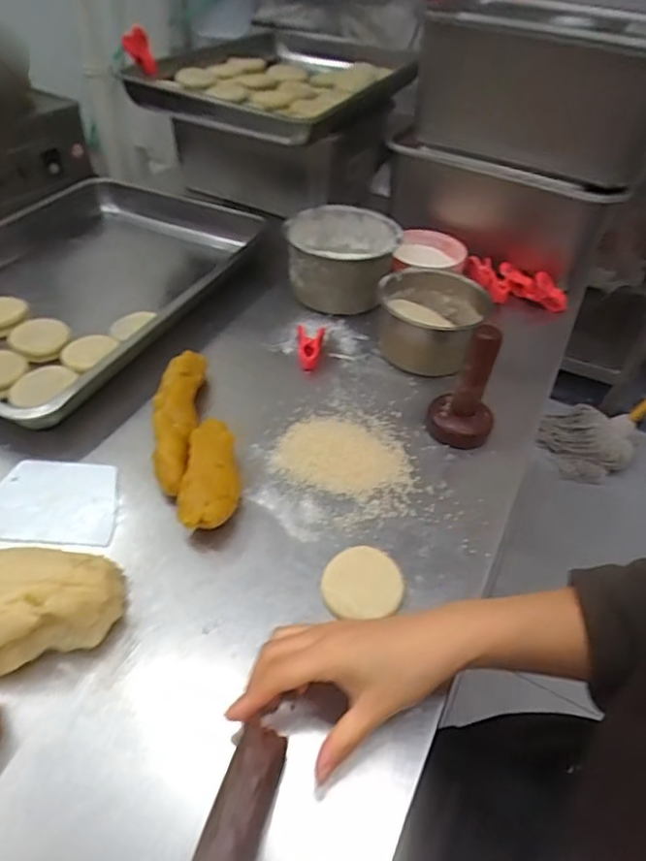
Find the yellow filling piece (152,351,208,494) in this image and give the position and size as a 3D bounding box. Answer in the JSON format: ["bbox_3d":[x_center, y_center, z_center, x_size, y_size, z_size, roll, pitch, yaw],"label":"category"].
[{"bbox_3d":[-0.147,-0.015,0.553,0.042,0.036,0.183,-1,45,-5],"label":"yellow filling piece"}]

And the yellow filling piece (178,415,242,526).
[{"bbox_3d":[-0.098,0.042,0.499,0.051,0.046,0.117,2,45,-2],"label":"yellow filling piece"}]

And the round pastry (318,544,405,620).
[{"bbox_3d":[0.032,0.122,0.450,0.063,0.018,0.062,2,45,-2],"label":"round pastry"}]

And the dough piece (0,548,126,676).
[{"bbox_3d":[-0.236,0.124,0.402,0.164,0.051,0.091,-11,47,-15],"label":"dough piece"}]

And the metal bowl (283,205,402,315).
[{"bbox_3d":[0.021,-0.232,0.751,0.143,0.086,0.143,2,45,-2],"label":"metal bowl"}]

